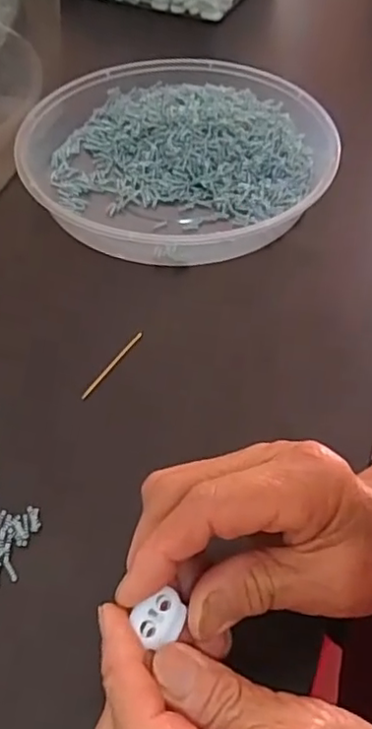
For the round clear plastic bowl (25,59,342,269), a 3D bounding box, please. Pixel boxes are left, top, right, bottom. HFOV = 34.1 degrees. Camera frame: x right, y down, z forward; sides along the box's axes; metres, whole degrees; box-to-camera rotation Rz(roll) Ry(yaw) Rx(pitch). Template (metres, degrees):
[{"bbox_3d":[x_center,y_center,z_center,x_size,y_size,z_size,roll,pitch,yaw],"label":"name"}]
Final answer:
[{"bbox_3d":[-0.011,-0.161,0.464,0.231,0.037,0.226,0,53,0],"label":"round clear plastic bowl"}]

